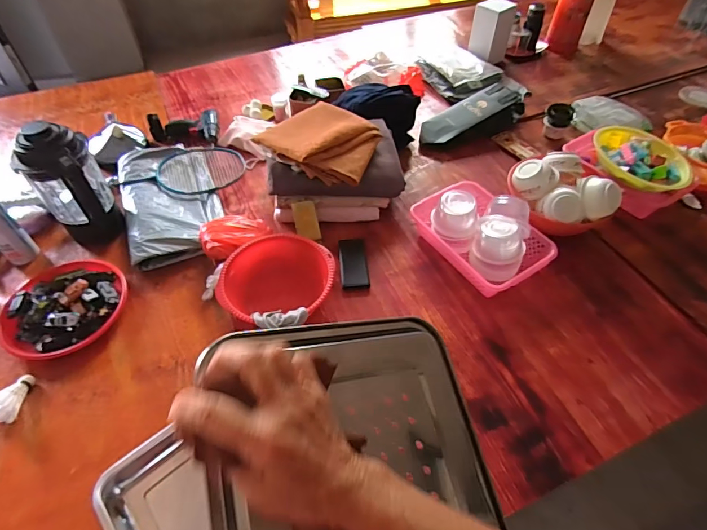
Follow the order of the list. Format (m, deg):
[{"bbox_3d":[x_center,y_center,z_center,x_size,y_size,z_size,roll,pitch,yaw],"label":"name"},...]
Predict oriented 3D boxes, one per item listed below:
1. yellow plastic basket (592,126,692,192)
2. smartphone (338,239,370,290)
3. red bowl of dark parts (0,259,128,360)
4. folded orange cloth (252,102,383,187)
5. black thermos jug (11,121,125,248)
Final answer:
[{"bbox_3d":[0.738,-0.280,1.115,0.203,0.068,0.242,-16,51,-13],"label":"yellow plastic basket"},{"bbox_3d":[0.000,-0.009,1.018,0.064,0.014,0.161,-4,50,-3],"label":"smartphone"},{"bbox_3d":[-0.632,0.089,0.922,0.242,0.049,0.232,0,50,0],"label":"red bowl of dark parts"},{"bbox_3d":[-0.082,-0.305,1.054,0.265,0.068,0.225,21,53,18],"label":"folded orange cloth"},{"bbox_3d":[-0.658,-0.178,0.997,0.133,0.292,0.107,-7,50,-5],"label":"black thermos jug"}]

